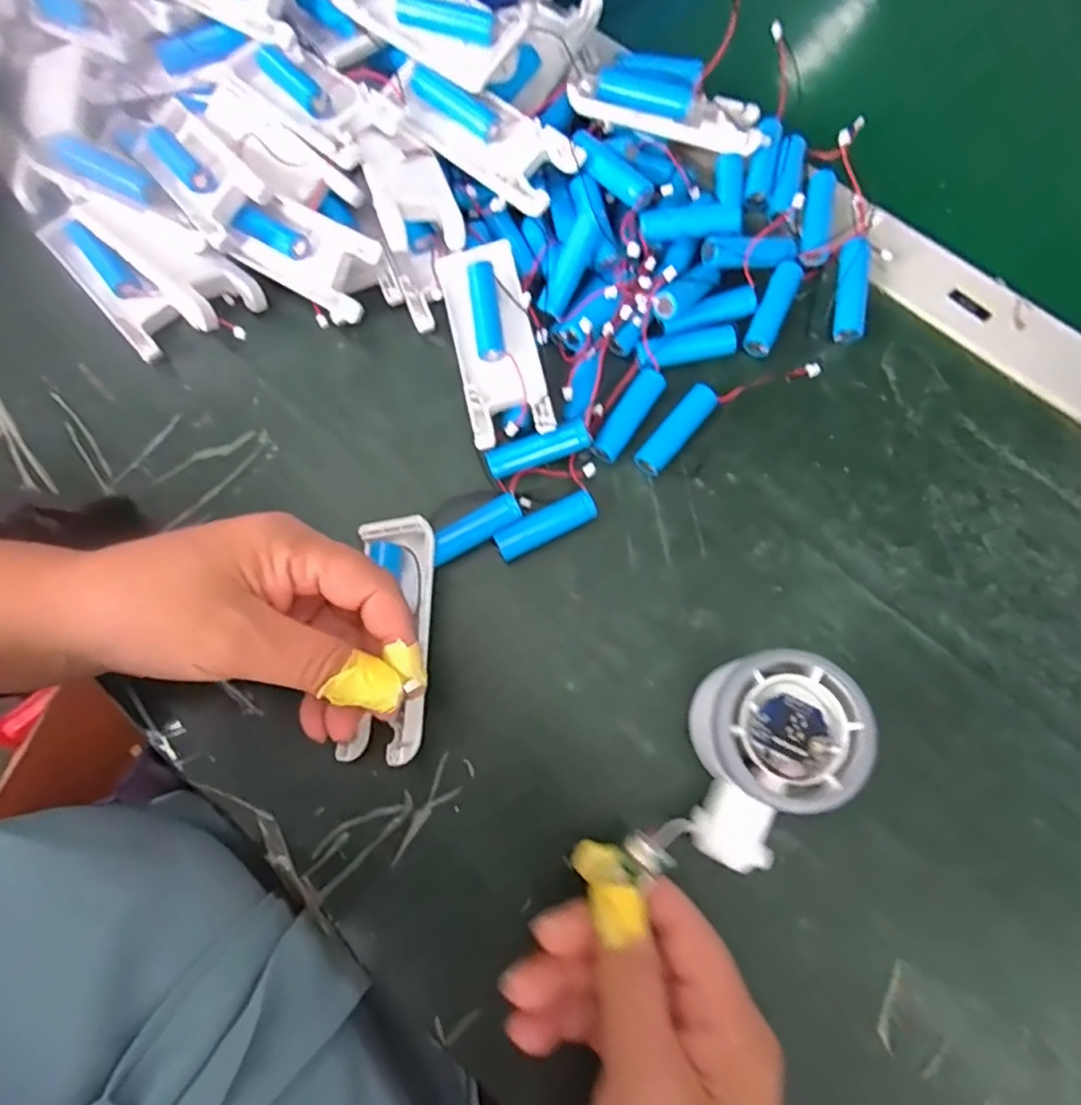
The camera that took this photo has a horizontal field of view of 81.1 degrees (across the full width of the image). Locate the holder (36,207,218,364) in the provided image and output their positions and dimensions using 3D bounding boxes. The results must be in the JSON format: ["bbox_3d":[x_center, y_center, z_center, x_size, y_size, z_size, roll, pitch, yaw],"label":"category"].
[{"bbox_3d":[-0.220,-0.144,0.339,0.042,0.027,0.111,-43,78,-8],"label":"holder"}]

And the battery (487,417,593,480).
[{"bbox_3d":[-0.001,-0.050,0.305,0.050,0.015,0.013,-18,76,-2],"label":"battery"}]

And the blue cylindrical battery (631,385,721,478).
[{"bbox_3d":[0.067,-0.060,0.314,0.015,0.011,0.052,41,81,11],"label":"blue cylindrical battery"}]

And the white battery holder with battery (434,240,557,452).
[{"bbox_3d":[-0.022,-0.102,0.315,0.040,0.022,0.102,-13,76,-1],"label":"white battery holder with battery"}]

